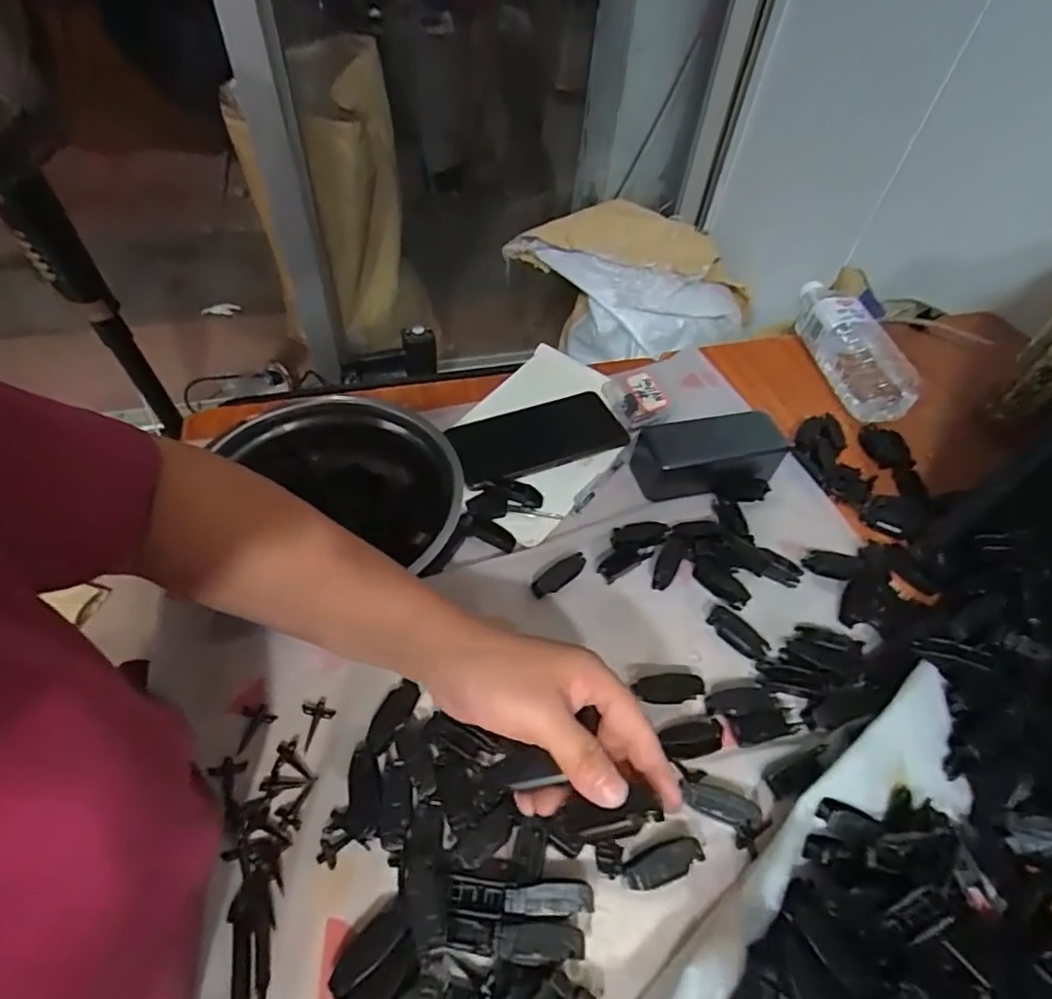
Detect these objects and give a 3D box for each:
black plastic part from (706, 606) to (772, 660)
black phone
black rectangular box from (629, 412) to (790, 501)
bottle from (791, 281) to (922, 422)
[{"bbox_3d":[0.162,0.102,0.431,0.047,0.014,0.018,33,56,24],"label":"black plastic part"},{"bbox_3d":[0.012,-0.060,0.538,0.161,0.007,0.079,-17,52,-15],"label":"black phone"},{"bbox_3d":[0.170,-0.043,0.521,0.129,0.047,0.061,-3,53,-8],"label":"black rectangular box"},{"bbox_3d":[0.363,-0.176,0.634,0.073,0.055,0.190,3,52,-3],"label":"bottle"}]

